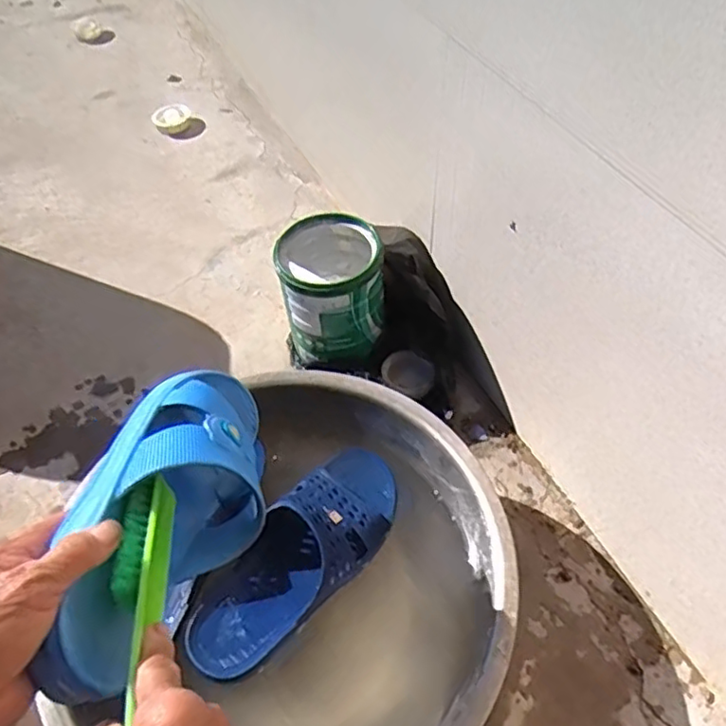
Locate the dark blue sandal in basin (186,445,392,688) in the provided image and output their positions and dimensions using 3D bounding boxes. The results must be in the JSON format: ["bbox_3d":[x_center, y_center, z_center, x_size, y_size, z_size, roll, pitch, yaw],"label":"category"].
[{"bbox_3d":[-0.057,0.175,0.601,0.099,0.066,0.251,34,60,25],"label":"dark blue sandal in basin"}]

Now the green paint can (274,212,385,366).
[{"bbox_3d":[-0.039,-0.090,0.820,0.120,0.174,0.134,-9,52,-6],"label":"green paint can"}]

